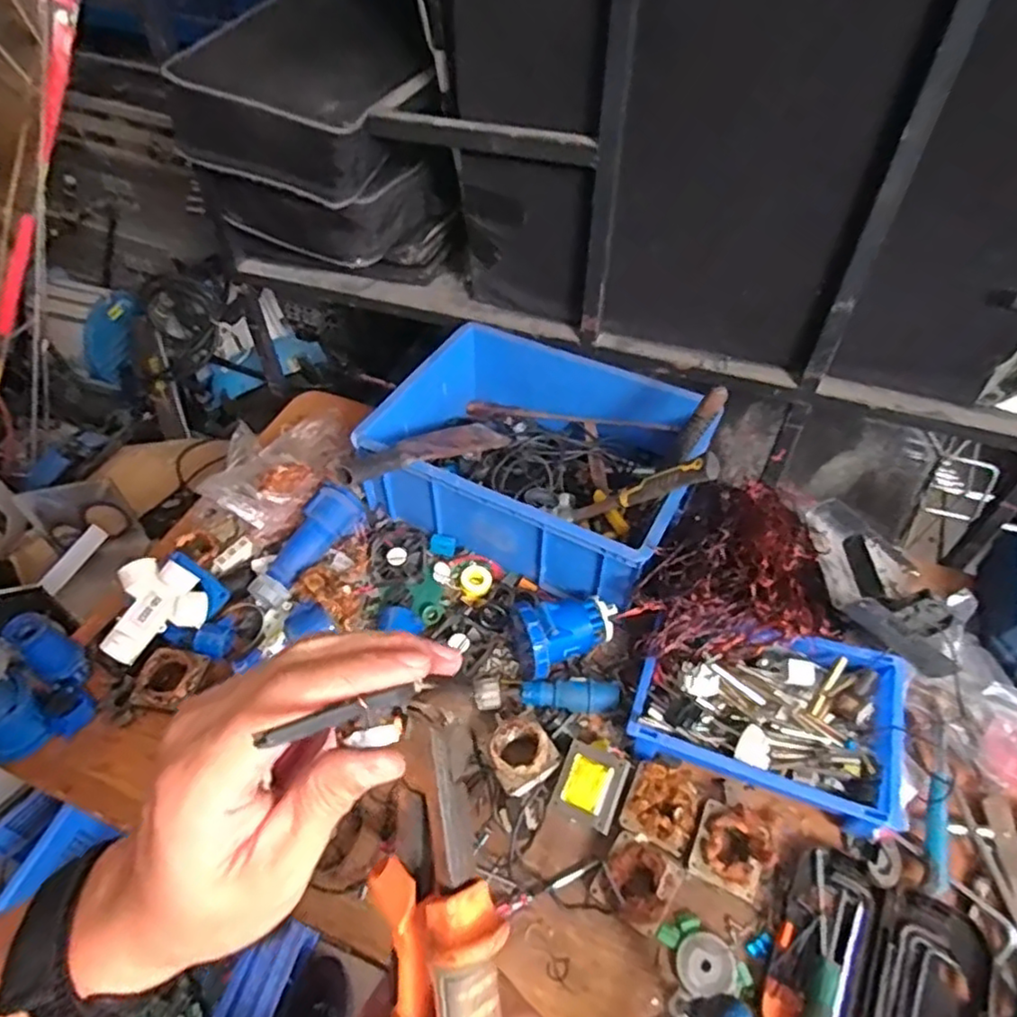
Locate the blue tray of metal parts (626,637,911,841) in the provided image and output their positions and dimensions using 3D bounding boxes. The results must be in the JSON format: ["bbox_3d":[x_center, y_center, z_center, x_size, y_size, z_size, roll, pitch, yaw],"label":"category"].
[{"bbox_3d":[0.329,0.254,0.850,0.323,0.077,0.208,16,51,13],"label":"blue tray of metal parts"}]

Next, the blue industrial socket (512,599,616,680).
[{"bbox_3d":[0.083,0.173,0.931,0.141,0.114,0.093,-17,52,-15],"label":"blue industrial socket"}]

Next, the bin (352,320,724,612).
[{"bbox_3d":[0.064,-0.098,1.088,0.477,0.194,0.397,25,53,19],"label":"bin"}]

